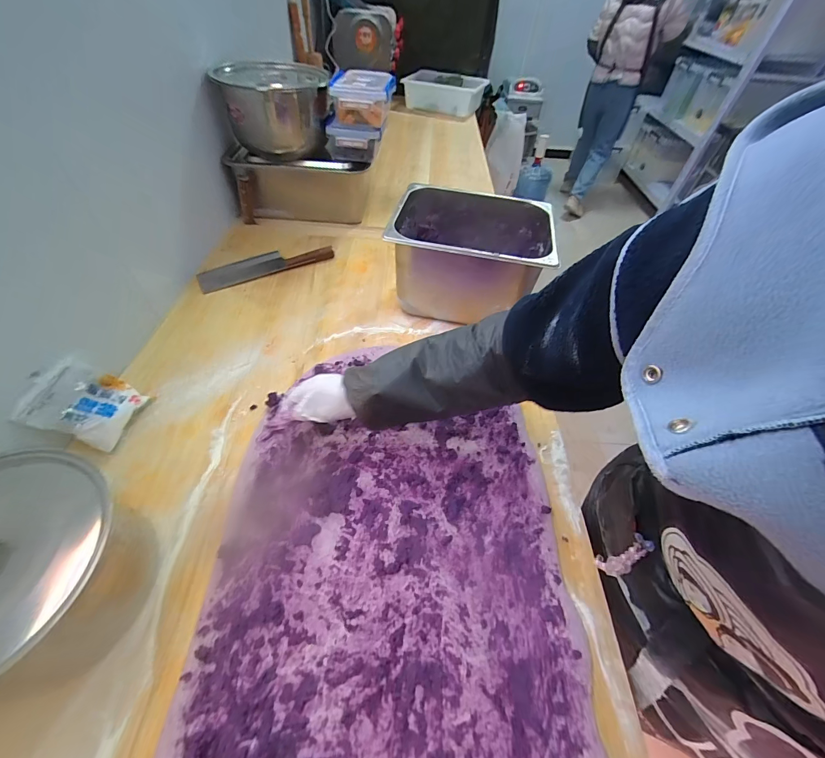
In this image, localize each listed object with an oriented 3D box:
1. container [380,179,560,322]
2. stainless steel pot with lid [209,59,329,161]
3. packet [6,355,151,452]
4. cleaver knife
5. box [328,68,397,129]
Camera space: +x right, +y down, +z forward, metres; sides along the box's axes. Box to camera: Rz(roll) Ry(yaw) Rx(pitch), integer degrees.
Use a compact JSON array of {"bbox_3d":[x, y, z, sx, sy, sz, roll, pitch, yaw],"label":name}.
[{"bbox_3d":[0.115,-0.251,0.756,0.304,0.195,0.262,10,49,5],"label":"container"},{"bbox_3d":[-0.382,-0.768,1.010,0.280,0.171,0.257,-8,52,-10],"label":"stainless steel pot with lid"},{"bbox_3d":[-0.498,0.040,0.542,0.122,0.023,0.112,37,46,-26],"label":"packet"},{"bbox_3d":[-0.366,-0.294,0.887,0.320,0.027,0.093,-21,53,-20],"label":"cleaver knife"},{"bbox_3d":[-0.119,-0.727,0.915,0.173,0.080,0.182,-1,51,-5],"label":"box"}]

